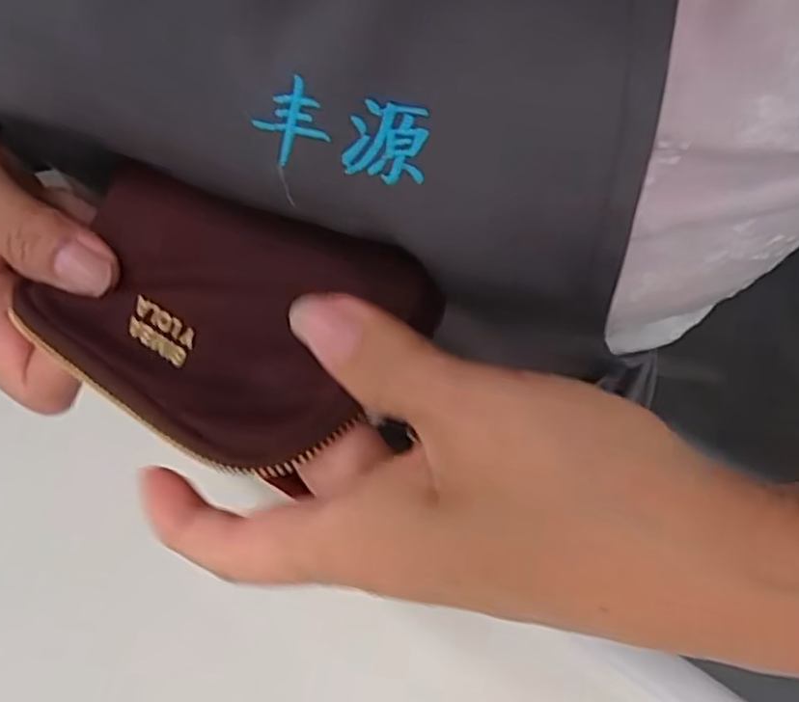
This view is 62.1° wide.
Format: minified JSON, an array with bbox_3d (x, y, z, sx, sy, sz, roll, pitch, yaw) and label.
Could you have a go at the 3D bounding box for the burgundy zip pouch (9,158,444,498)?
[{"bbox_3d":[-0.052,-0.010,0.185,0.114,0.025,0.067,23,84,27],"label":"burgundy zip pouch"}]

